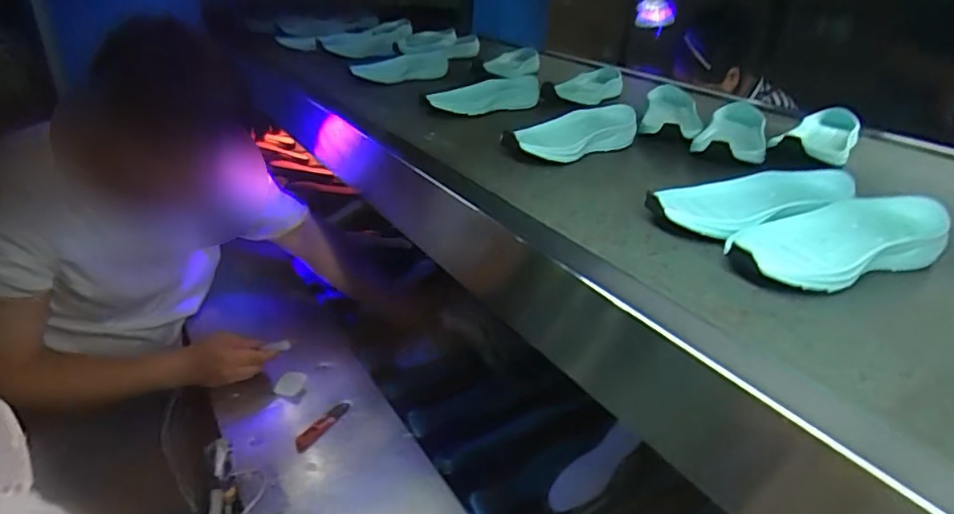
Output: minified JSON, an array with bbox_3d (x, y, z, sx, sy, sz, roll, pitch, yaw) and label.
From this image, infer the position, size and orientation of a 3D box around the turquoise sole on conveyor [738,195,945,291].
[{"bbox_3d":[0.313,-0.016,0.494,0.216,0.045,0.084,-8,30,-22],"label":"turquoise sole on conveyor"}]

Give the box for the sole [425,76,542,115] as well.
[{"bbox_3d":[0.008,-0.265,0.922,0.204,0.039,0.081,-15,34,-32],"label":"sole"}]

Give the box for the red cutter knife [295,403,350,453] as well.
[{"bbox_3d":[-0.228,0.249,0.837,0.029,0.010,0.103,19,31,25],"label":"red cutter knife"}]

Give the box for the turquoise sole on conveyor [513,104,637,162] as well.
[{"bbox_3d":[0.126,-0.166,0.748,0.212,0.039,0.090,-19,36,-37],"label":"turquoise sole on conveyor"}]

